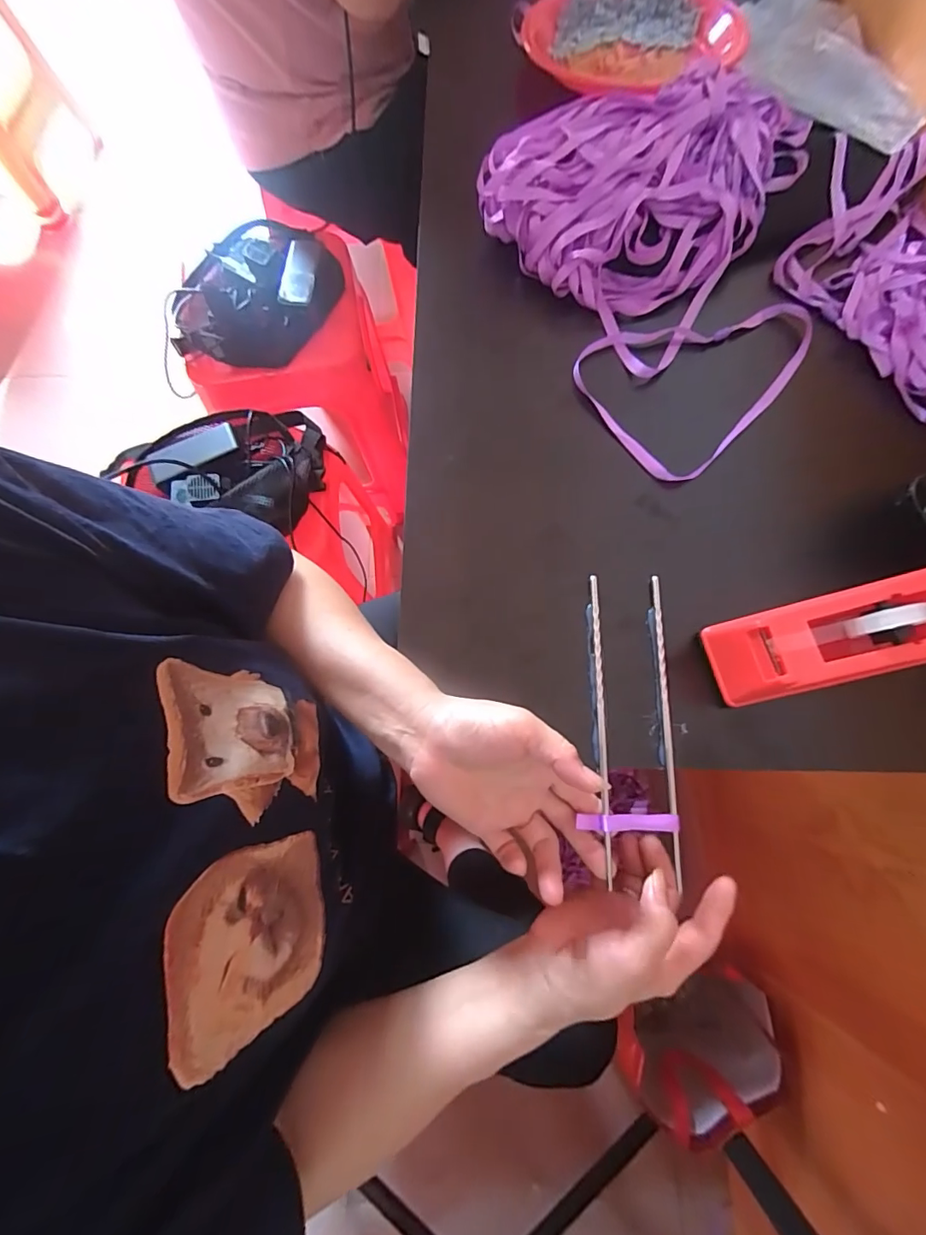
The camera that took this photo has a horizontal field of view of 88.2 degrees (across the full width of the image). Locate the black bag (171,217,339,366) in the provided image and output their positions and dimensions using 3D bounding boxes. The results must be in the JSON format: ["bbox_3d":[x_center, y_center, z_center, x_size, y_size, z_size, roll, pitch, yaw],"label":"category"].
[{"bbox_3d":[-0.330,-0.526,0.762,0.249,0.064,0.282,22,76,6],"label":"black bag"}]

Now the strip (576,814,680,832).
[{"bbox_3d":[0.116,0.143,0.330,0.066,0.006,0.011,-2,71,4],"label":"strip"}]

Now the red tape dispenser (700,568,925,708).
[{"bbox_3d":[0.258,0.013,0.327,0.155,0.060,0.062,-13,75,-3],"label":"red tape dispenser"}]

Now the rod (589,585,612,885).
[{"bbox_3d":[0.102,0.073,0.354,0.006,0.007,0.214,1,76,0],"label":"rod"}]

